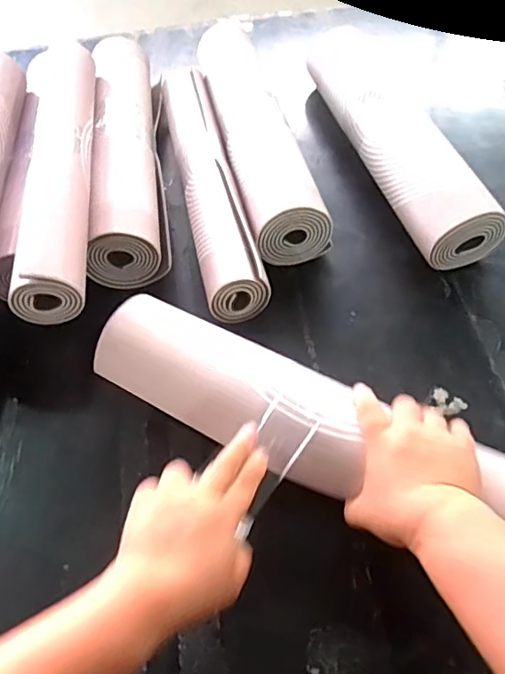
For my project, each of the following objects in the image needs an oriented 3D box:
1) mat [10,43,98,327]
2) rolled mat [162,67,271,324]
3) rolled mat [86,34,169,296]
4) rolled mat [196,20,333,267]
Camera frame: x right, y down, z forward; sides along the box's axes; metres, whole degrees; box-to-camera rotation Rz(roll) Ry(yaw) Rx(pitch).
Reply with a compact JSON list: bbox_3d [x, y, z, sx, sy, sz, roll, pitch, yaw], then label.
[{"bbox_3d":[-0.255,-0.243,0.696,0.083,0.059,0.514,-9,55,-3],"label":"mat"},{"bbox_3d":[-0.068,-0.235,0.782,0.078,0.081,0.506,-12,55,-5],"label":"rolled mat"},{"bbox_3d":[-0.187,-0.291,0.798,0.086,0.086,0.489,-8,55,-3],"label":"rolled mat"},{"bbox_3d":[-0.003,-0.333,0.835,0.112,0.087,0.545,-11,55,-4],"label":"rolled mat"}]

